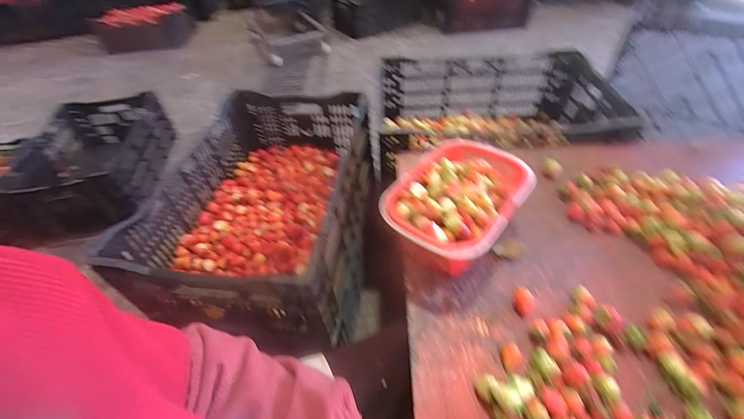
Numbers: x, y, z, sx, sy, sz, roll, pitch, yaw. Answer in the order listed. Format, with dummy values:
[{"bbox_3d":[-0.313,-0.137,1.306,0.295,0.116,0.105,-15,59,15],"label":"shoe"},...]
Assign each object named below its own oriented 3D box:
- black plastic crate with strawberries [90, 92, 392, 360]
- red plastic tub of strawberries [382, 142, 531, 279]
[{"bbox_3d":[-0.231,-0.018,0.807,0.402,0.266,0.584,4,47,9],"label":"black plastic crate with strawberries"},{"bbox_3d":[0.142,-0.002,0.570,0.184,0.103,0.247,24,53,25],"label":"red plastic tub of strawberries"}]

